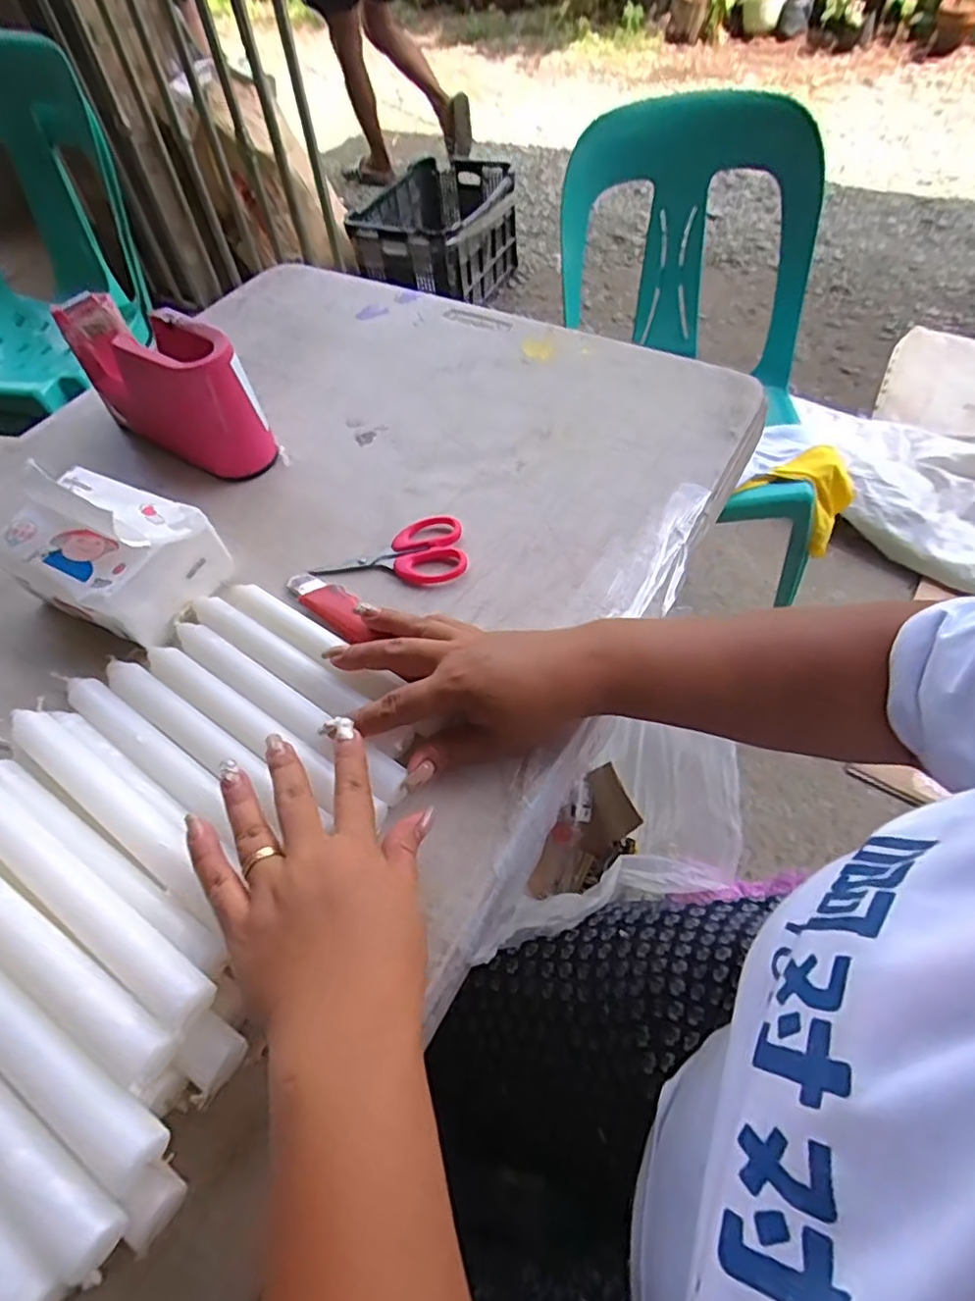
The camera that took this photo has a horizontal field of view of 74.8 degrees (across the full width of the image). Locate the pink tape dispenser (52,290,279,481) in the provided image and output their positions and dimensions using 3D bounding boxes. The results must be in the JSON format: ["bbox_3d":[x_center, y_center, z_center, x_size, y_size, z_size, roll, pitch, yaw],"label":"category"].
[{"bbox_3d":[-0.261,-0.219,0.532,0.182,0.105,0.057,29,62,22],"label":"pink tape dispenser"}]

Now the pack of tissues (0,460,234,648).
[{"bbox_3d":[-0.263,-0.065,0.443,0.127,0.070,0.094,19,59,17],"label":"pack of tissues"}]

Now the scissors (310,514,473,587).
[{"bbox_3d":[-0.072,-0.070,0.470,0.111,0.010,0.059,-8,55,-1],"label":"scissors"}]

